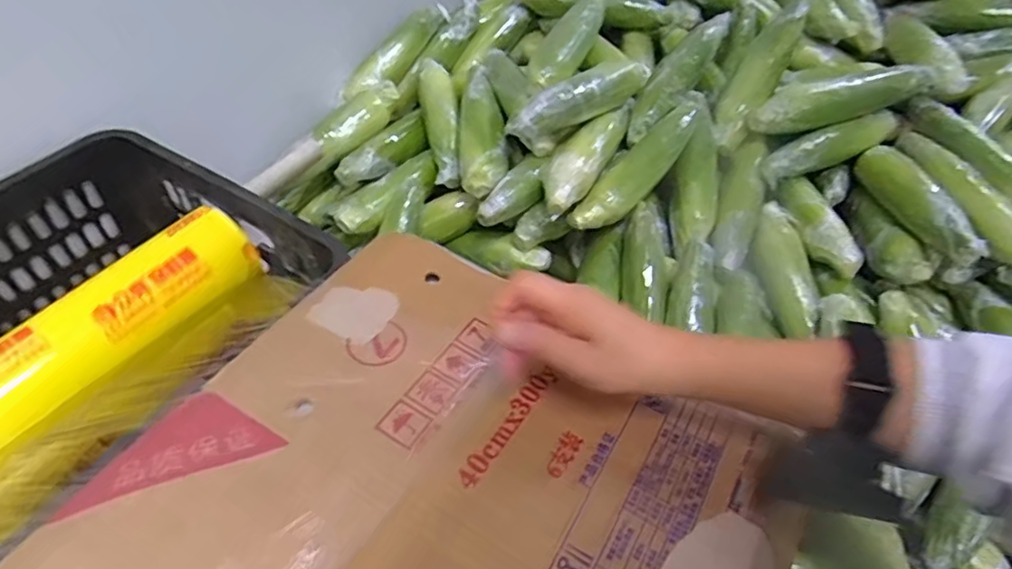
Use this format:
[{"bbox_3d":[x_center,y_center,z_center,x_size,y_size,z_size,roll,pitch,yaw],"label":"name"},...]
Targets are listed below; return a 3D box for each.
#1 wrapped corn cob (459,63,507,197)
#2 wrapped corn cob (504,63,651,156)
[{"bbox_3d":[-0.034,-0.220,0.850,0.063,0.046,0.225,-1,61,-6],"label":"wrapped corn cob"},{"bbox_3d":[0.110,-0.249,0.824,0.050,0.065,0.279,38,55,25],"label":"wrapped corn cob"}]

